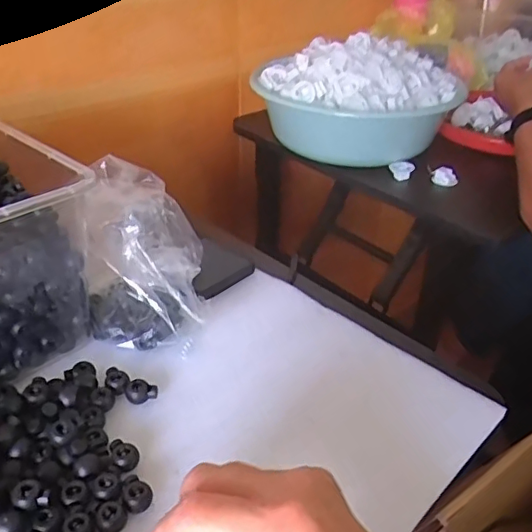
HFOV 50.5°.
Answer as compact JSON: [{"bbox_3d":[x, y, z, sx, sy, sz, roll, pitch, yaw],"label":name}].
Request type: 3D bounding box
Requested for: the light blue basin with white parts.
[{"bbox_3d":[0.126,-0.230,0.790,0.249,0.131,0.223,24,40,30],"label":"light blue basin with white parts"}]

